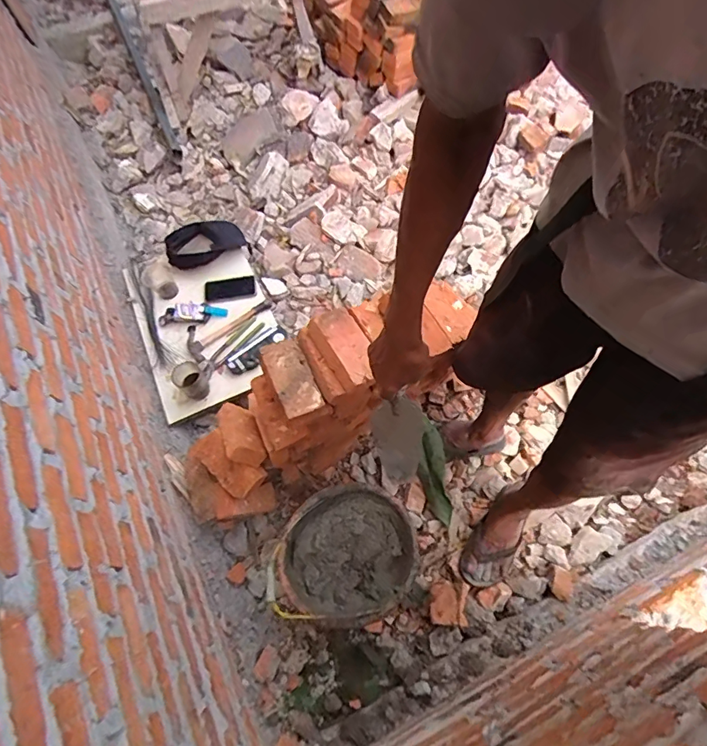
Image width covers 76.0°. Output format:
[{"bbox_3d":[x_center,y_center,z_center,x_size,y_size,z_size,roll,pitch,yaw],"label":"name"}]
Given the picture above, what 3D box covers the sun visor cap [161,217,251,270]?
[{"bbox_3d":[-0.460,-0.413,1.413,0.134,0.078,0.259,42,53,20],"label":"sun visor cap"}]

